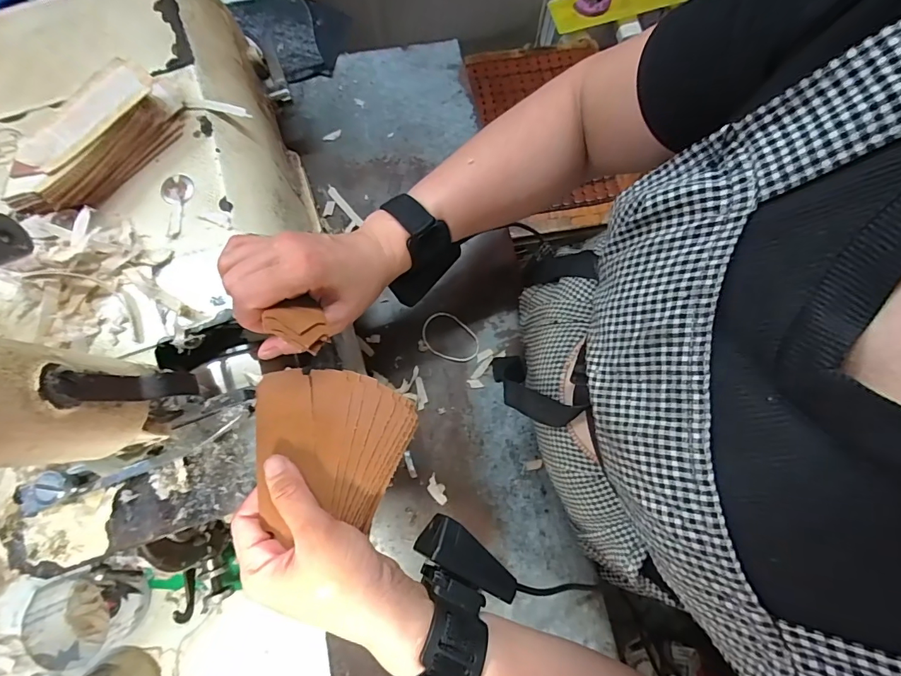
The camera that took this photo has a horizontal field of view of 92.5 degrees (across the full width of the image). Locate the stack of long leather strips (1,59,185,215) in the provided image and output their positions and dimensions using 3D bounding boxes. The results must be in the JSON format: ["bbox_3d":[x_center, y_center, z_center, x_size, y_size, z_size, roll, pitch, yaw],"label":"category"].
[{"bbox_3d":[-0.256,-0.140,0.313,0.045,0.040,0.131,39,81,6],"label":"stack of long leather strips"}]

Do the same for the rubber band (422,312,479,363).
[{"bbox_3d":[-0.001,0.001,0.447,0.062,0.004,0.045,40,81,6],"label":"rubber band"}]

